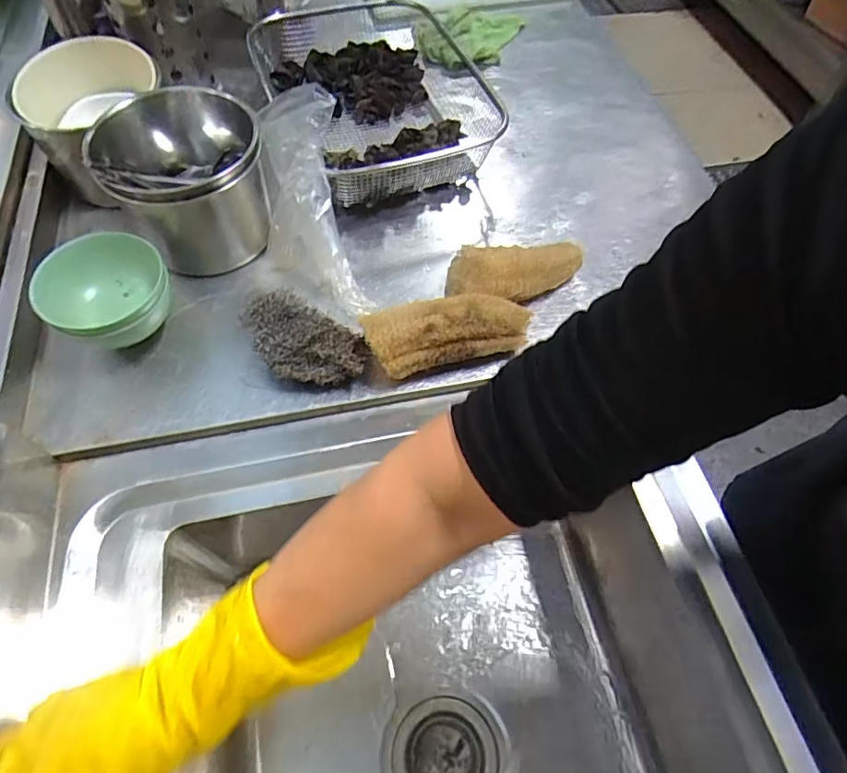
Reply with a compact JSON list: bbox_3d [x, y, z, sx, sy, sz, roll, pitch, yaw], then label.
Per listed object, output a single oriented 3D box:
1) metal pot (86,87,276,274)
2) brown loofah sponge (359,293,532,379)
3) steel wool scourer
[{"bbox_3d":[-0.235,-0.209,0.558,0.138,0.141,0.140,1,59,-2],"label":"metal pot"},{"bbox_3d":[0.024,-0.047,0.513,0.155,0.062,0.055,-12,60,-9],"label":"brown loofah sponge"},{"bbox_3d":[-0.108,-0.039,0.506,0.112,0.055,0.068,13,59,5],"label":"steel wool scourer"}]

